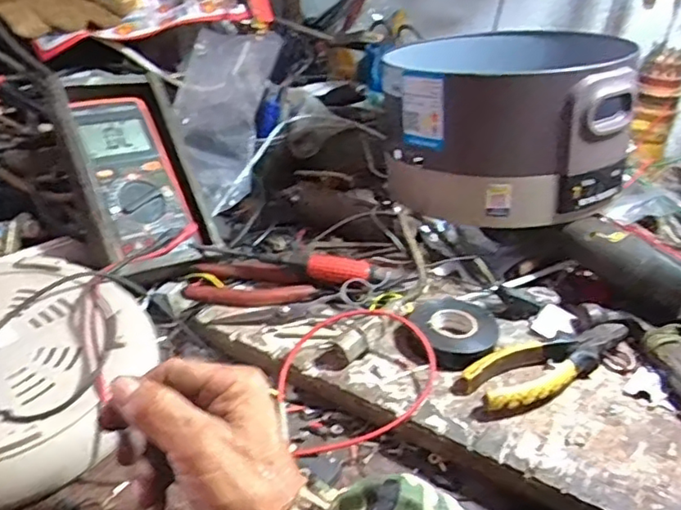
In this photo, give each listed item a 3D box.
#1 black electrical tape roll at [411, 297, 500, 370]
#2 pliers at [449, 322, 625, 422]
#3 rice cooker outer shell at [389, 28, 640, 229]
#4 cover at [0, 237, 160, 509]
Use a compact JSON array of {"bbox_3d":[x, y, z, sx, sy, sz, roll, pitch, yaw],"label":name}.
[{"bbox_3d":[0.095,0.064,0.508,0.069,0.023,0.066,4,33,2],"label":"black electrical tape roll"},{"bbox_3d":[0.164,0.085,0.489,0.164,0.023,0.055,-19,39,-31],"label":"pliers"},{"bbox_3d":[0.182,-0.137,0.622,0.201,0.141,0.283,22,37,27],"label":"rice cooker outer shell"},{"bbox_3d":[-0.237,0.073,0.448,0.214,0.046,0.193,26,40,32],"label":"cover"}]

